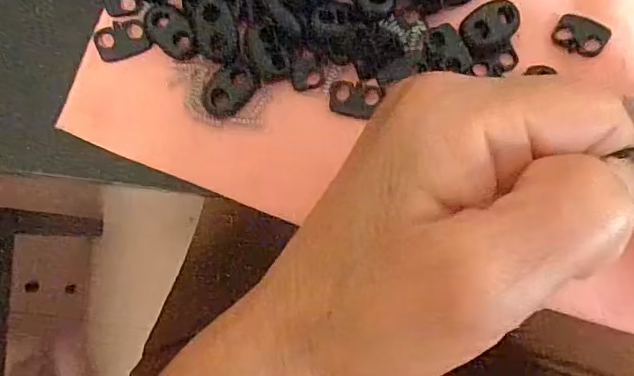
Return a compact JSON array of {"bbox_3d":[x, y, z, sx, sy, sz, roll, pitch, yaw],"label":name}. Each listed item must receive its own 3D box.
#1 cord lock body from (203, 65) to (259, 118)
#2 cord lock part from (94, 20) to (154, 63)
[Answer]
[{"bbox_3d":[-0.031,-0.034,0.194,0.013,0.004,0.020,43,87,3],"label":"cord lock body"},{"bbox_3d":[-0.068,-0.052,0.194,0.017,0.004,0.013,-23,86,-1],"label":"cord lock part"}]

